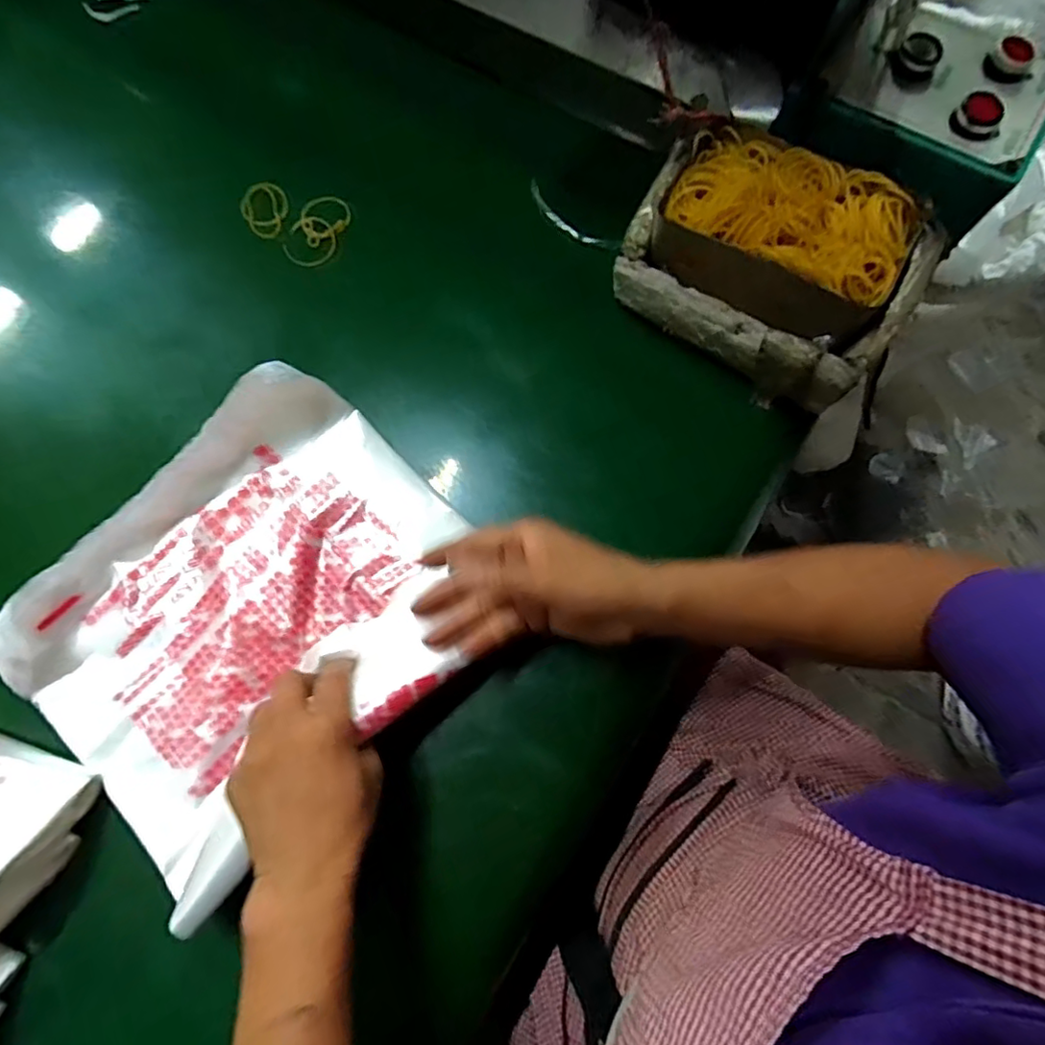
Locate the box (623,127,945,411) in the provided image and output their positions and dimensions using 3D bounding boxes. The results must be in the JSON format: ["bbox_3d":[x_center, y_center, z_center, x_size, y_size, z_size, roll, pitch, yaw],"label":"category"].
[{"bbox_3d":[0.189,-0.201,0.437,0.209,0.078,0.153,37,78,11],"label":"box"}]

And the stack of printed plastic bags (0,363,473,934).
[{"bbox_3d":[-0.179,0.063,0.388,0.287,0.060,0.239,-43,78,-10],"label":"stack of printed plastic bags"}]

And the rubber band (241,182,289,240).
[{"bbox_3d":[-0.223,-0.273,0.508,0.040,0.013,0.049,-29,76,-7],"label":"rubber band"}]

